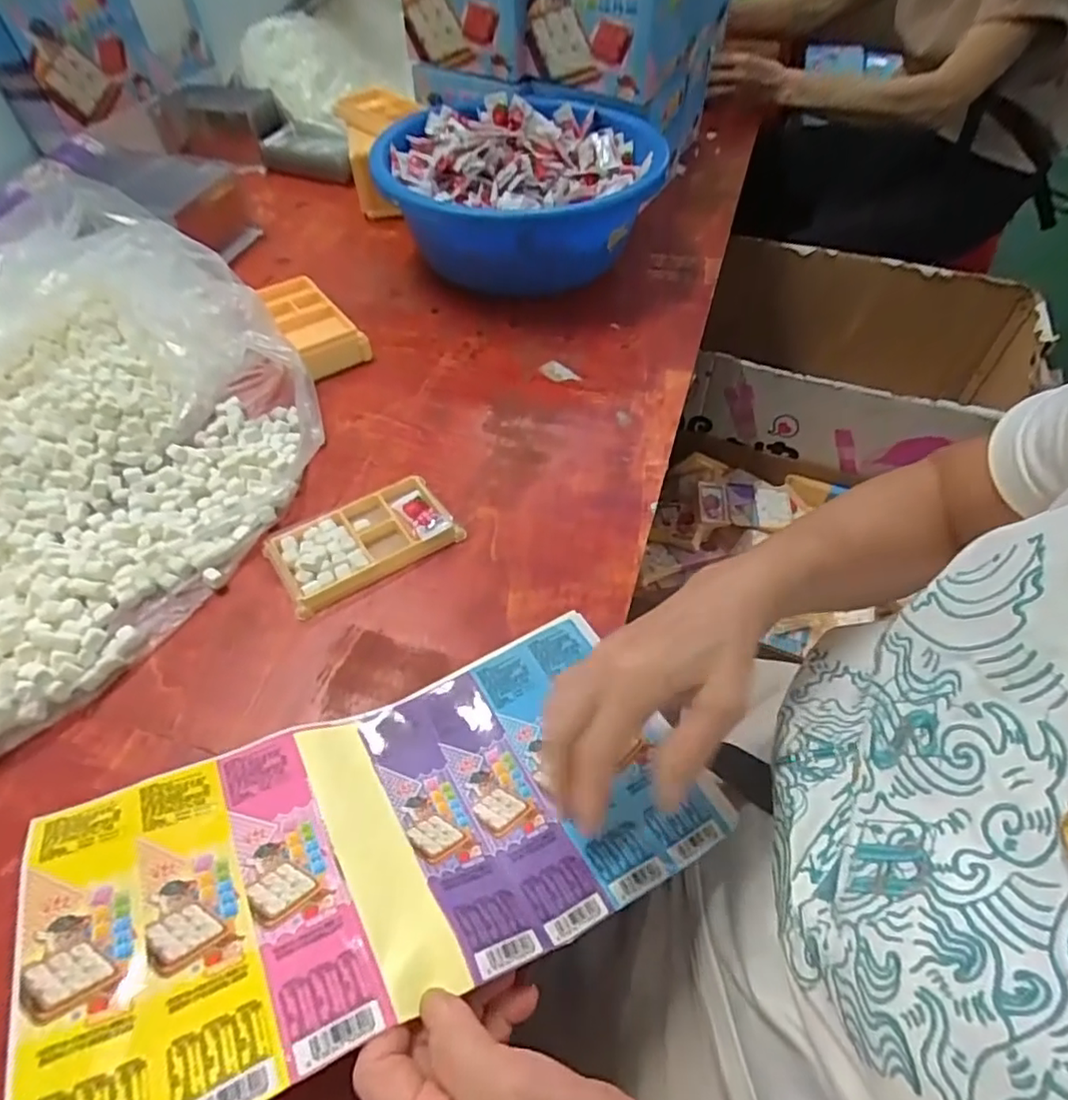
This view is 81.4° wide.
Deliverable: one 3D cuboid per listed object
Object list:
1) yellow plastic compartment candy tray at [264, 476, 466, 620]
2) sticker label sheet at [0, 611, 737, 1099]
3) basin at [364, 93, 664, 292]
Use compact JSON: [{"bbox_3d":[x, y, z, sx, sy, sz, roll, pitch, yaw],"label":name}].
[{"bbox_3d":[-0.134,-0.010,0.488,0.134,0.015,0.077,-27,57,-22],"label":"yellow plastic compartment candy tray"},{"bbox_3d":[-0.061,0.139,0.334,0.344,0.056,0.184,-9,34,-31],"label":"sticker label sheet"},{"bbox_3d":[-0.015,-0.406,0.729,0.305,0.128,0.299,0,53,0],"label":"basin"}]

